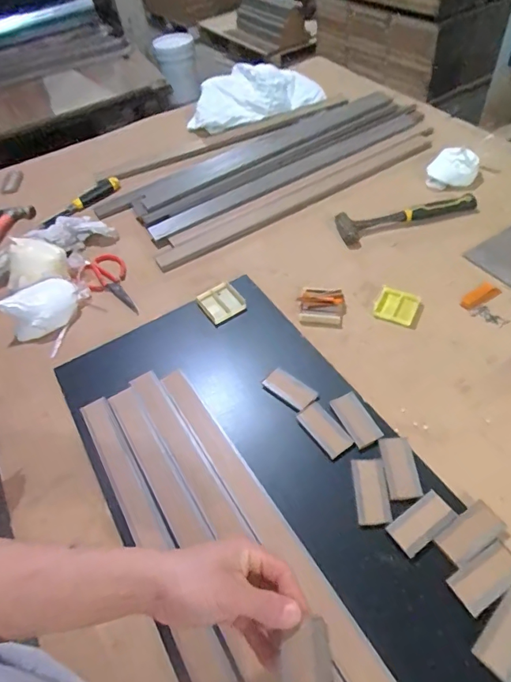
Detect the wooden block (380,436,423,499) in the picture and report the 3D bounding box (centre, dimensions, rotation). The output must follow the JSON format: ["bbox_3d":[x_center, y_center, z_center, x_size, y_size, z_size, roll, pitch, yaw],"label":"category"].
[{"bbox_3d":[0.183,0.159,0.568,0.038,0.007,0.077,-6,50,1],"label":"wooden block"}]

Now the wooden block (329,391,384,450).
[{"bbox_3d":[0.139,0.106,0.616,0.039,0.008,0.076,-23,52,-13],"label":"wooden block"}]

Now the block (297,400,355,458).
[{"bbox_3d":[0.095,0.122,0.616,0.039,0.009,0.077,-31,54,-19],"label":"block"}]

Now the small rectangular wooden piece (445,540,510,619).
[{"bbox_3d":[0.250,0.256,0.485,0.078,0.007,0.040,-27,53,-16],"label":"small rectangular wooden piece"}]

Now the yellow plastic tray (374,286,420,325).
[{"bbox_3d":[0.234,-0.057,0.741,0.064,0.015,0.059,20,55,21],"label":"yellow plastic tray"}]

